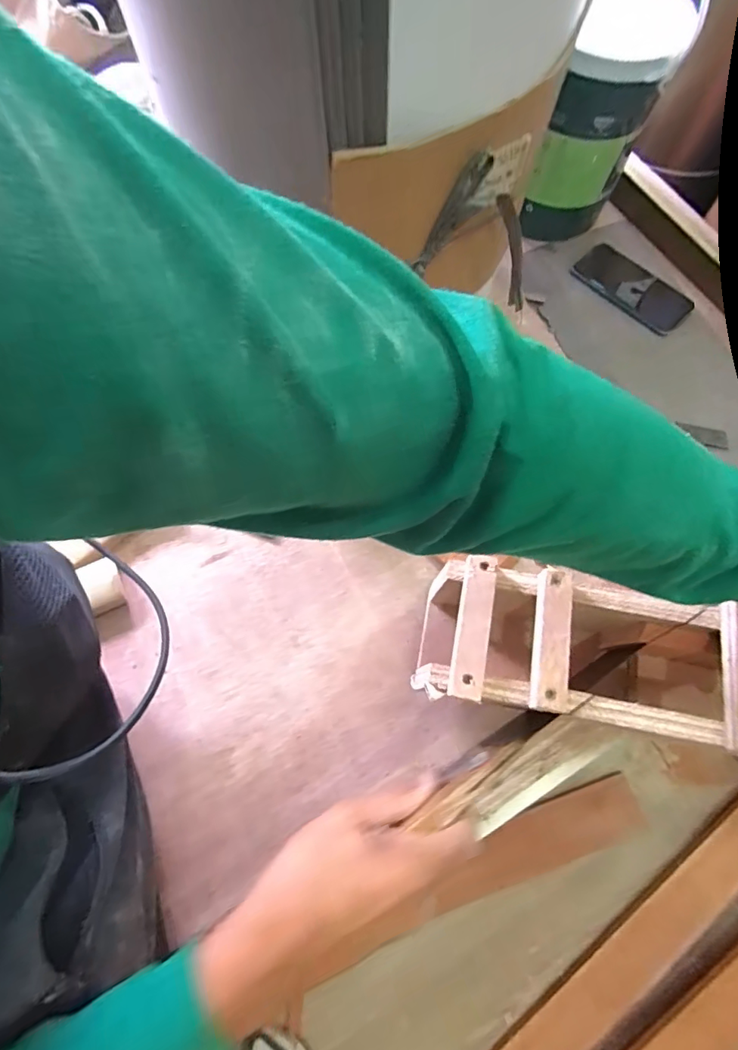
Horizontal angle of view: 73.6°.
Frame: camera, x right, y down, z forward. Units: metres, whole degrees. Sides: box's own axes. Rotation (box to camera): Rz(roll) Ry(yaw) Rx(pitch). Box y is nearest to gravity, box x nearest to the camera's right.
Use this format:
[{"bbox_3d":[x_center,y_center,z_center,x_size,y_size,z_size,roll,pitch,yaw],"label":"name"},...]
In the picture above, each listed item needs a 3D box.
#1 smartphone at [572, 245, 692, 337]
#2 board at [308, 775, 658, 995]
[{"bbox_3d":[0.354,-0.319,0.663,0.155,0.009,0.057,42,101,7],"label":"smartphone"},{"bbox_3d":[0.233,0.515,0.779,0.407,0.013,0.084,-24,52,-1],"label":"board"}]

